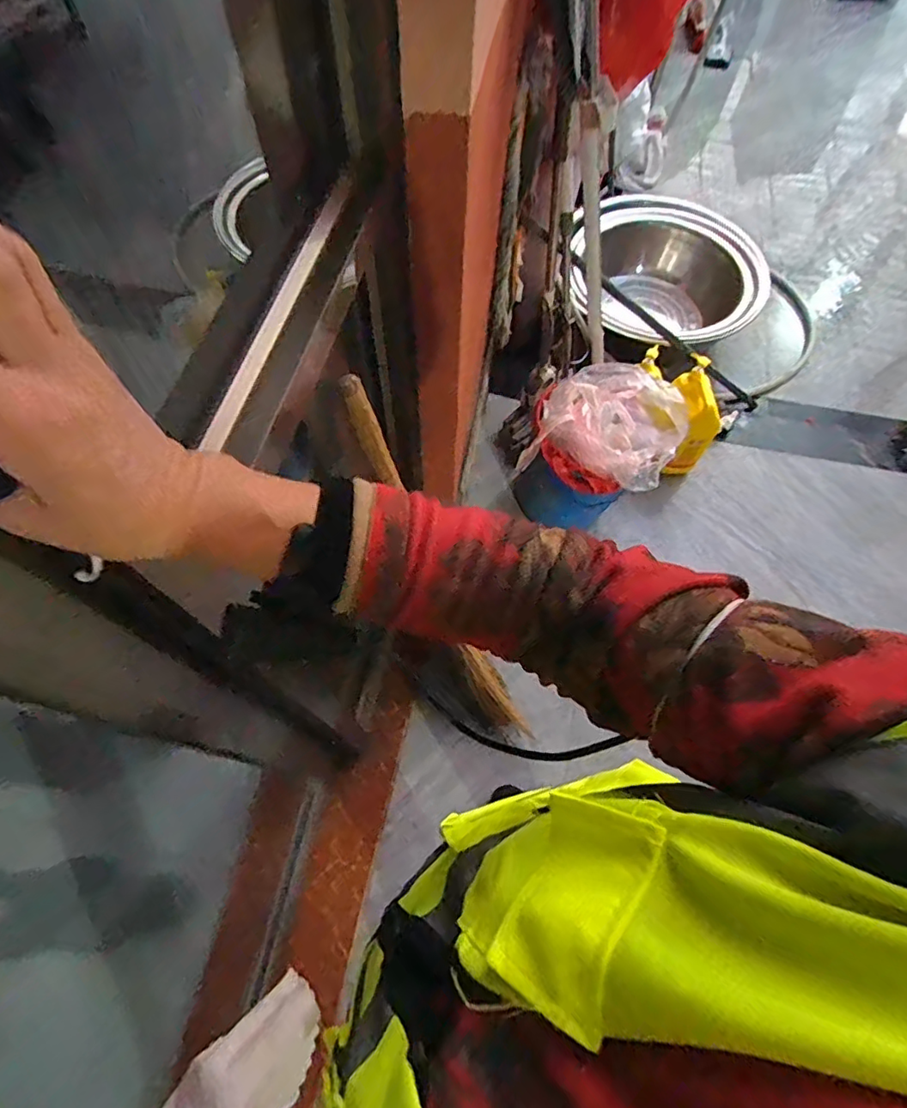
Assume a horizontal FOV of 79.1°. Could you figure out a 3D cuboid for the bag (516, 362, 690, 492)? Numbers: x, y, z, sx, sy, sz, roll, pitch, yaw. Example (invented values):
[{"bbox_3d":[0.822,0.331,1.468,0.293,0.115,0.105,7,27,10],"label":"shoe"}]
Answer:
[{"bbox_3d":[0.371,-0.309,1.304,0.349,0.222,0.203,16,63,6],"label":"bag"}]

